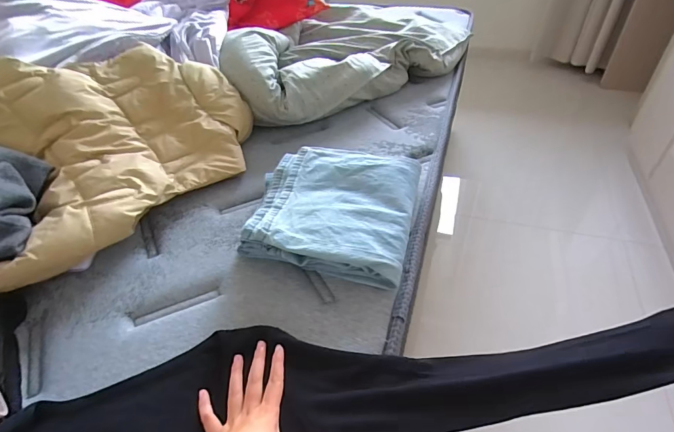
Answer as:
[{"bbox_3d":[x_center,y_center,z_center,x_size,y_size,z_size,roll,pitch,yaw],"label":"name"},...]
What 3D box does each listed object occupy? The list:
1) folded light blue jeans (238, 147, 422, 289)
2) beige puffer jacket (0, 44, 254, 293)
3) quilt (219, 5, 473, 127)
[{"bbox_3d":[-0.008,-0.018,0.628,0.255,0.065,0.250,8,45,13],"label":"folded light blue jeans"},{"bbox_3d":[-0.439,-0.137,0.684,0.576,0.164,0.433,-32,50,-26],"label":"beige puffer jacket"},{"bbox_3d":[0.028,-0.466,1.035,0.637,0.137,0.429,-28,49,-23],"label":"quilt"}]

